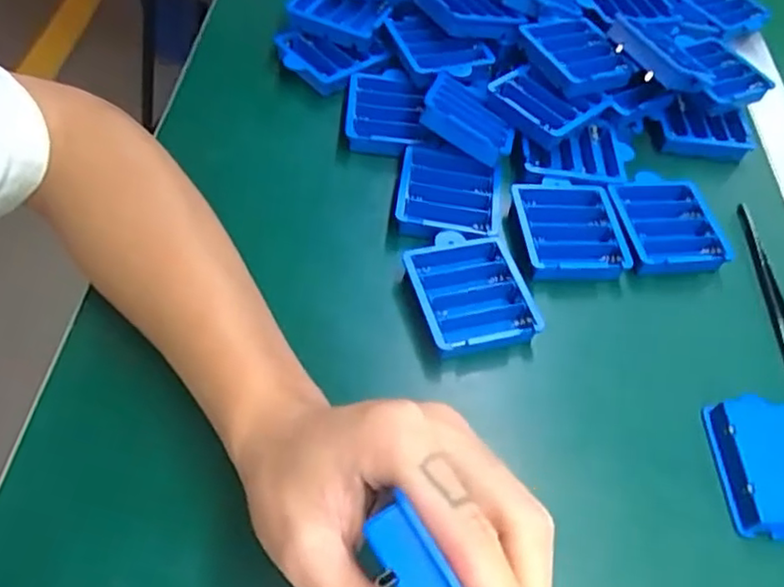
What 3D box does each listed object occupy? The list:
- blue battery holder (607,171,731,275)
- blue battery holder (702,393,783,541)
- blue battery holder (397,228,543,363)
[{"bbox_3d":[0.181,-0.046,0.437,0.068,0.019,0.071,0,54,-9],"label":"blue battery holder"},{"bbox_3d":[0.200,0.089,0.339,0.062,0.022,0.071,5,53,-5],"label":"blue battery holder"},{"bbox_3d":[0.044,0.002,0.380,0.065,0.022,0.074,-9,55,-12],"label":"blue battery holder"}]

